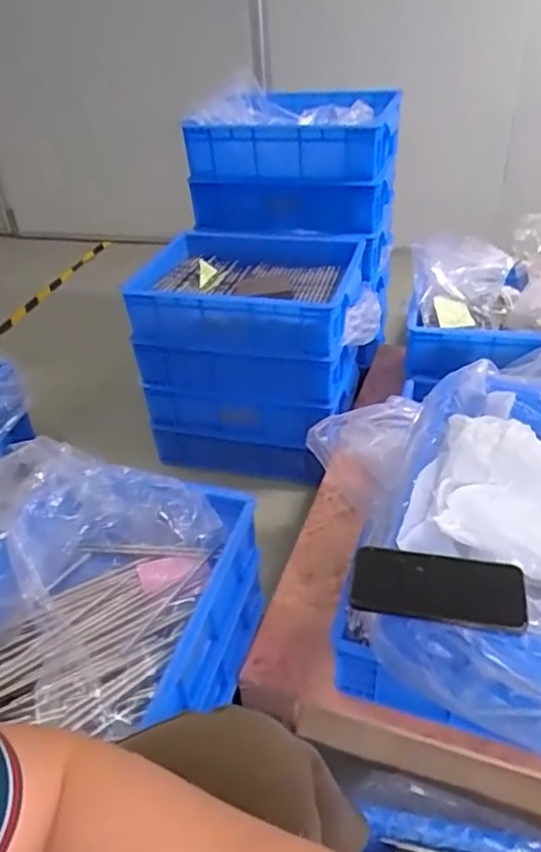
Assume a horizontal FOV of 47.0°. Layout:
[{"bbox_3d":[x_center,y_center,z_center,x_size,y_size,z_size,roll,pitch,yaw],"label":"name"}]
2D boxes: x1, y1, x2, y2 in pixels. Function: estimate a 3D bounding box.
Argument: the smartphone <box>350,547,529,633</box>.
[{"bbox_3d":[0.164,0.158,0.608,0.163,0.016,0.078,6,38,13],"label":"smartphone"}]

